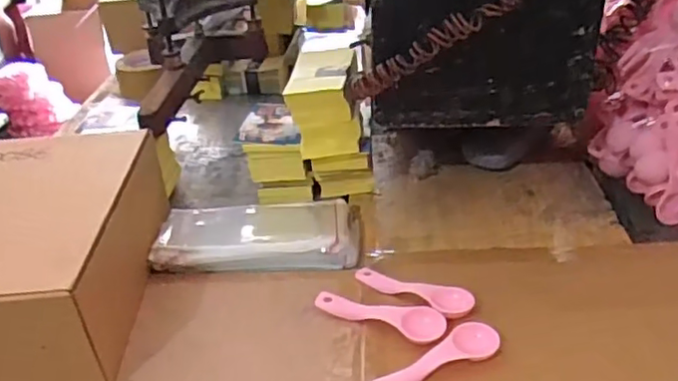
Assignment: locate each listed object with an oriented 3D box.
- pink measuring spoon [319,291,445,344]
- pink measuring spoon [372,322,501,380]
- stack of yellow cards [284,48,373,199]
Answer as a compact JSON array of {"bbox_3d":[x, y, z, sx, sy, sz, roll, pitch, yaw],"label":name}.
[{"bbox_3d":[0.033,0.101,0.524,0.114,0.013,0.034,15,40,26],"label":"pink measuring spoon"},{"bbox_3d":[0.070,0.128,0.471,0.110,0.009,0.030,-19,38,-18],"label":"pink measuring spoon"},{"bbox_3d":[-0.008,-0.061,0.670,0.081,0.159,0.071,-4,33,2],"label":"stack of yellow cards"}]

